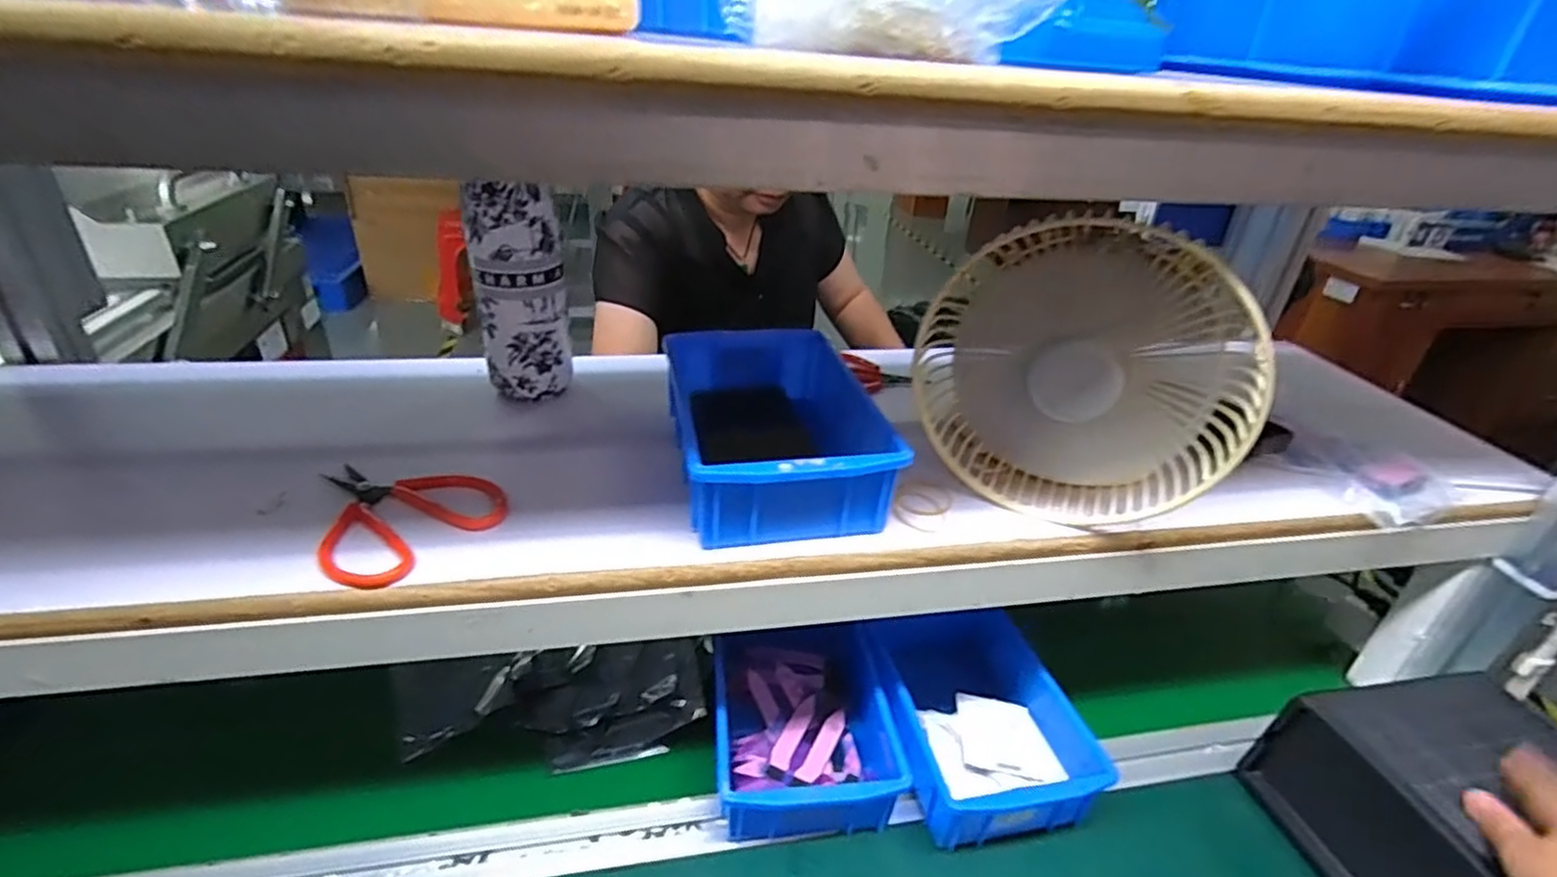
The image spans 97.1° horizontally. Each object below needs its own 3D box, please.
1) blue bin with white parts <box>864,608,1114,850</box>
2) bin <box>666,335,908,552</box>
[{"bbox_3d":[0.156,0.228,0.575,0.141,0.072,0.200,-3,31,-12],"label":"blue bin with white parts"},{"bbox_3d":[-0.006,-0.002,0.489,0.123,0.077,0.195,-3,31,-12],"label":"bin"}]

